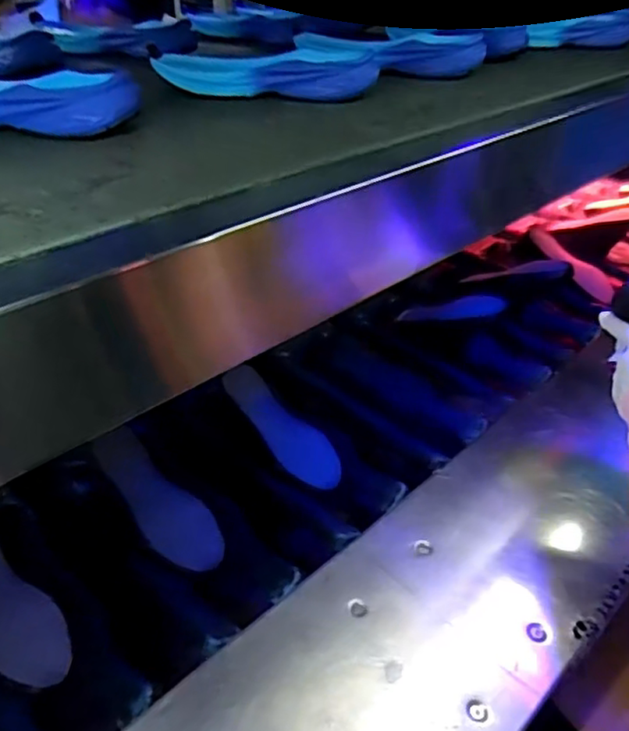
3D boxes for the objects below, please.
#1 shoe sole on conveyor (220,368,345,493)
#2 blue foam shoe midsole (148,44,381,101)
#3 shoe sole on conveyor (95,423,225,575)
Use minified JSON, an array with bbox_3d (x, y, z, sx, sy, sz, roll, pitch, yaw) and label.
[{"bbox_3d":[-0.042,0.079,0.815,0.081,0.009,0.204,-22,62,-46],"label":"shoe sole on conveyor"},{"bbox_3d":[-0.058,-0.308,0.644,0.243,0.033,0.083,5,38,3],"label":"blue foam shoe midsole"},{"bbox_3d":[-0.178,0.155,0.701,0.187,0.031,0.070,49,49,1],"label":"shoe sole on conveyor"}]

